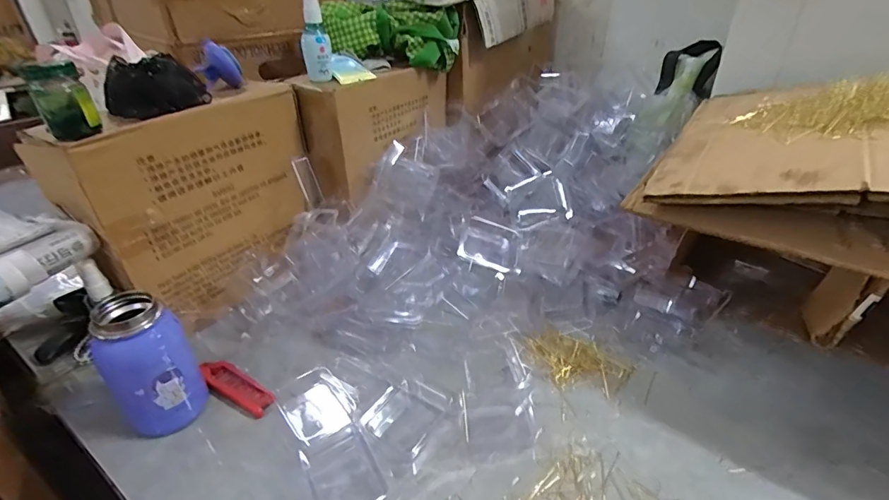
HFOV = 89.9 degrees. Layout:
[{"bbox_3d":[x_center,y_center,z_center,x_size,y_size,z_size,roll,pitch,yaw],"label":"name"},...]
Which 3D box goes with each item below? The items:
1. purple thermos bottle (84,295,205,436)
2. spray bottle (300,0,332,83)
[{"bbox_3d":[-0.291,0.113,0.440,0.072,0.131,0.063,-26,41,-34],"label":"purple thermos bottle"},{"bbox_3d":[-0.176,-0.291,0.605,0.038,0.118,0.034,-10,33,-14],"label":"spray bottle"}]

